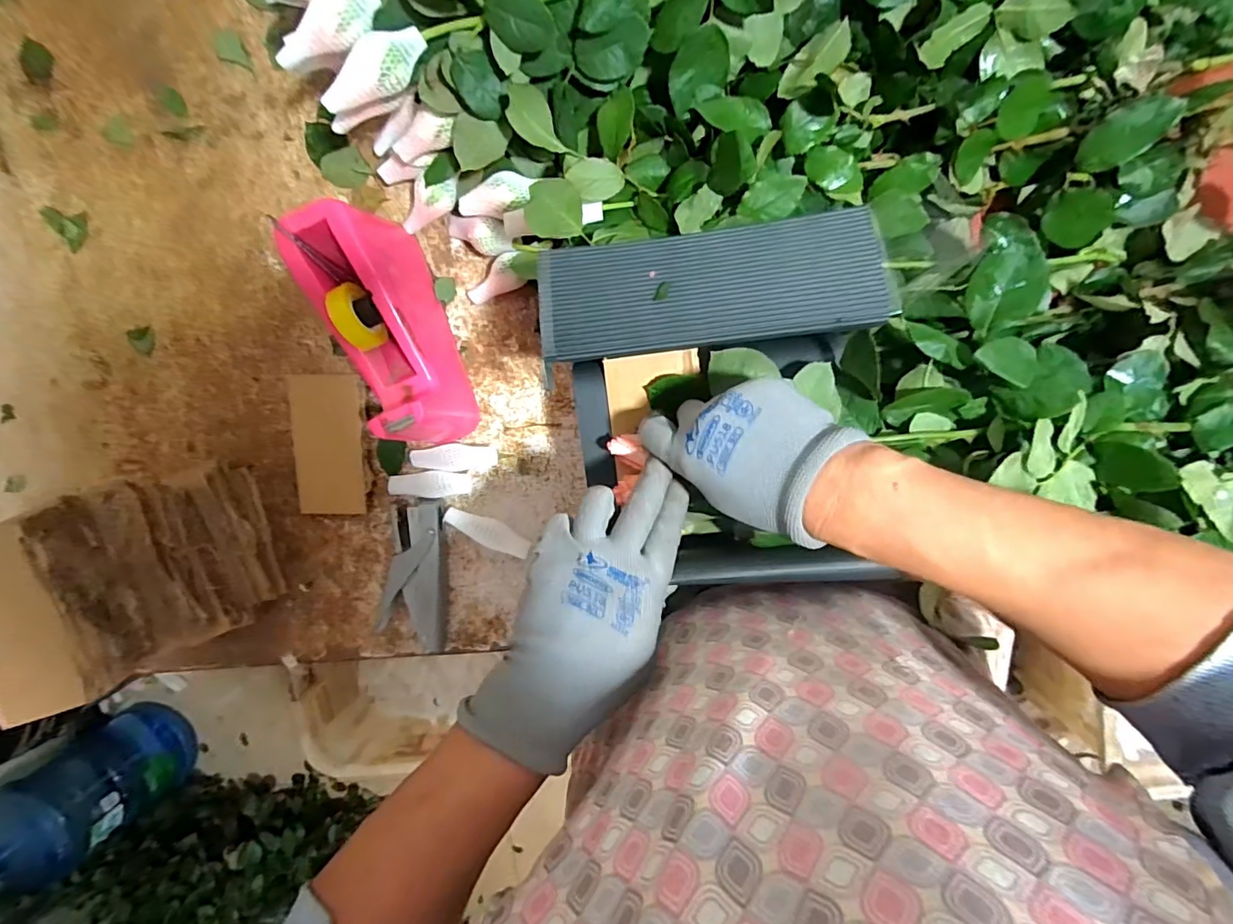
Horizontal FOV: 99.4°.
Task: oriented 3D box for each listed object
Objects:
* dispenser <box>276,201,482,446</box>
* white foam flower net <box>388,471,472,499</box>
[{"bbox_3d":[-0.197,-0.109,0.456,0.075,0.104,0.197,-18,96,7],"label":"dispenser"},{"bbox_3d":[-0.186,0.024,0.527,0.084,0.011,0.026,-3,98,5],"label":"white foam flower net"}]

